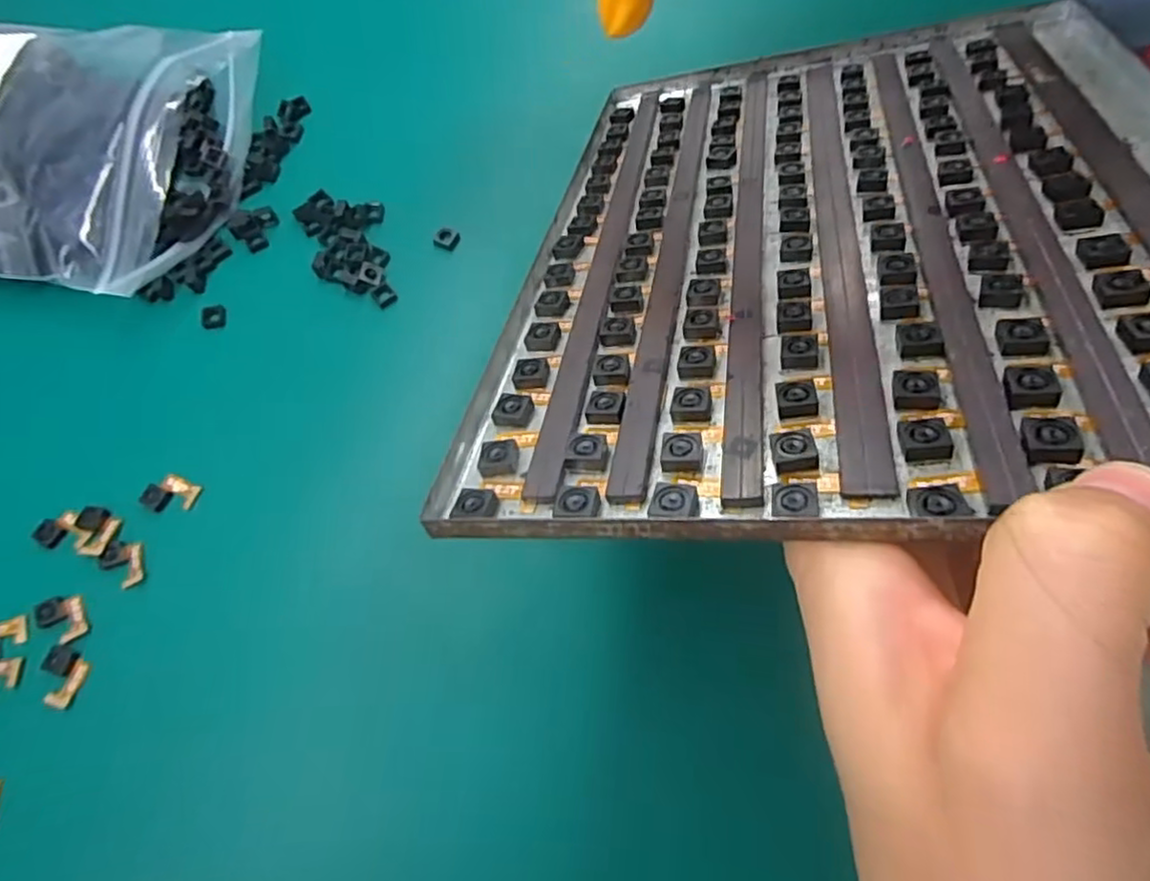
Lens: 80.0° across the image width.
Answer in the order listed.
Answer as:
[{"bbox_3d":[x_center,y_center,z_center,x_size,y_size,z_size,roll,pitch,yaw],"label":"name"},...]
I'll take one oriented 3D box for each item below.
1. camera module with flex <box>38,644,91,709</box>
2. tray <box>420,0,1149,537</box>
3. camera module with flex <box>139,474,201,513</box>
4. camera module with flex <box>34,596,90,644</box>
[{"bbox_3d":[-0.177,0.081,0.235,0.015,0.004,0.018,16,71,8],"label":"camera module with flex"},{"bbox_3d":[0.077,-0.071,0.205,0.188,0.006,0.245,-2,45,19],"label":"tray"},{"bbox_3d":[-0.152,0.020,0.257,0.018,0.004,0.015,21,72,10],"label":"camera module with flex"},{"bbox_3d":[-0.182,0.062,0.242,0.013,0.004,0.019,-35,72,-10],"label":"camera module with flex"}]

